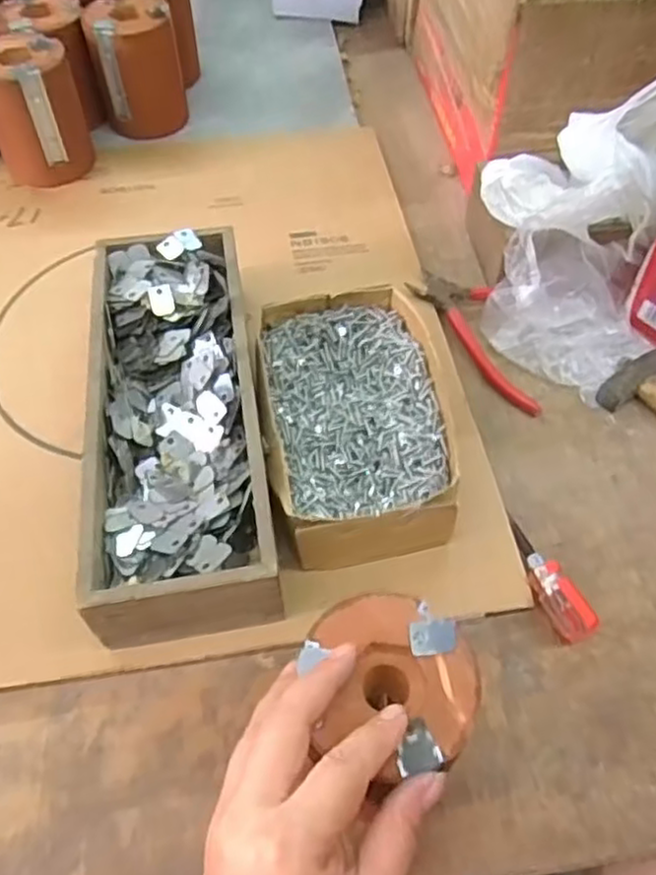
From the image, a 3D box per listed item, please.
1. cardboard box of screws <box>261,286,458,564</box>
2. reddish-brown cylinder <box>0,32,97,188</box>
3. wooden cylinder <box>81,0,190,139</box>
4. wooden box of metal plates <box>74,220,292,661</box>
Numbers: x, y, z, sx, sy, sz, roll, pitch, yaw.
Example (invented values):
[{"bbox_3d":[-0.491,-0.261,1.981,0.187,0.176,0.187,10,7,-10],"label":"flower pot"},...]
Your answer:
[{"bbox_3d":[0.018,-0.006,0.452,0.112,0.059,0.193,-6,53,-6],"label":"cardboard box of screws"},{"bbox_3d":[-0.255,-0.282,0.612,0.078,0.103,0.073,-20,56,-15],"label":"reddish-brown cylinder"},{"bbox_3d":[-0.178,-0.346,0.664,0.078,0.103,0.072,-9,54,-8],"label":"wooden cylinder"},{"bbox_3d":[-0.096,-0.014,0.448,0.101,0.064,0.285,-8,55,-6],"label":"wooden box of metal plates"}]

